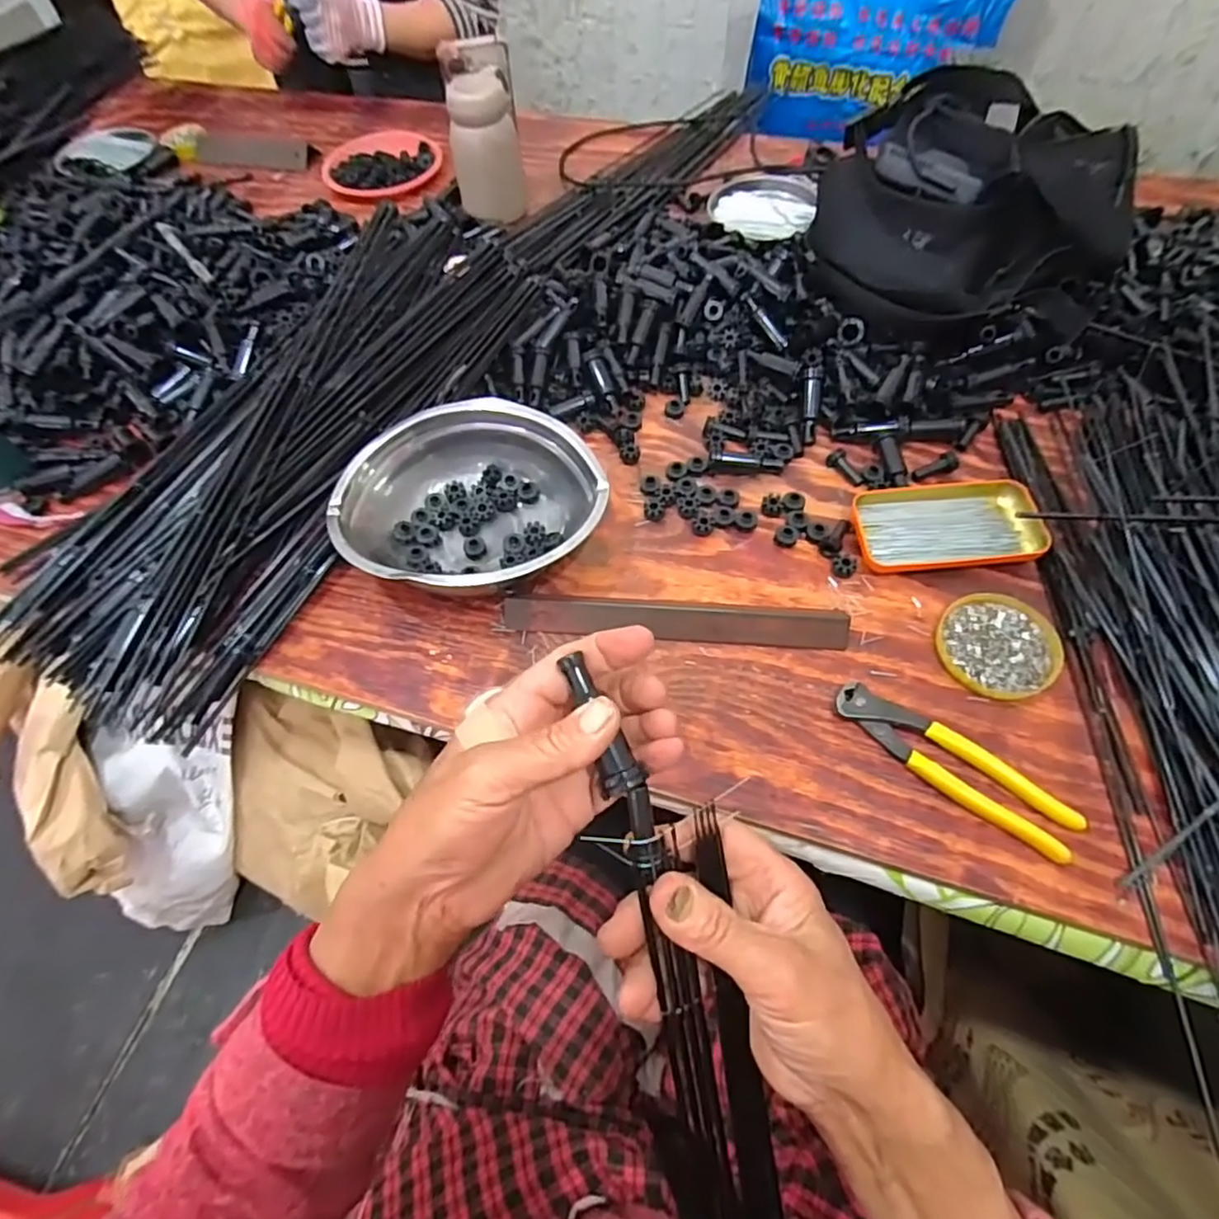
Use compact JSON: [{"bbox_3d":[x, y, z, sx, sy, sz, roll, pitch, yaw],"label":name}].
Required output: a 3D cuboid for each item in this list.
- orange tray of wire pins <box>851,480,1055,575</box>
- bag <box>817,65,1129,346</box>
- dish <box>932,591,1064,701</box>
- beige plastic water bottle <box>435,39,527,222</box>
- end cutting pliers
[{"bbox_3d":[0.273,-0.074,0.528,0.144,0.015,0.081,-4,60,1],"label":"orange tray of wire pins"},{"bbox_3d":[0.357,-0.406,0.628,0.267,0.156,0.283,25,64,16],"label":"bag"},{"bbox_3d":[0.289,0.026,0.481,0.084,0.008,0.082,-1,60,2],"label":"dish"},{"bbox_3d":[-0.140,-0.554,0.755,0.098,0.166,0.063,-21,50,-24],"label":"beige plastic water bottle"},{"bbox_3d":[0.231,0.104,0.437,0.162,0.013,0.040,37,68,21],"label":"end cutting pliers"}]

